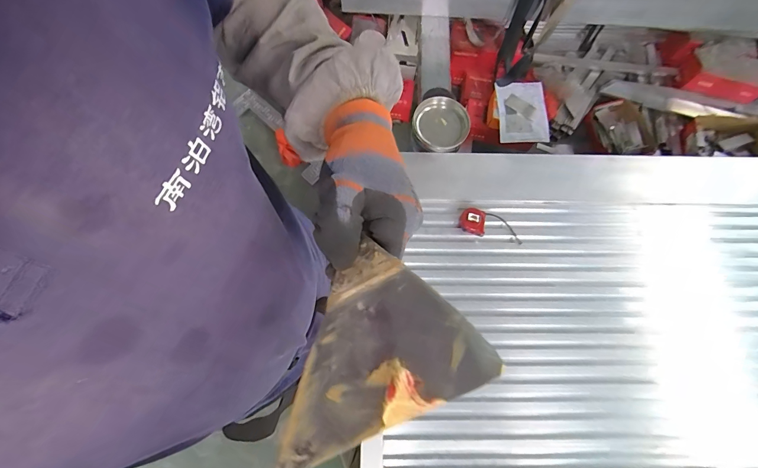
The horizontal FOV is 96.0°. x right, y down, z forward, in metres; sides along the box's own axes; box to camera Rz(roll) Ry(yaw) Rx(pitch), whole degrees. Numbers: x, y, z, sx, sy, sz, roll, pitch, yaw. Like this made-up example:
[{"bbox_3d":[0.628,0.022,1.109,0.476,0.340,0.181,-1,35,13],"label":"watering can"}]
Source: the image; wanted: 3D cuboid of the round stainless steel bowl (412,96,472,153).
[{"bbox_3d":[0.170,-0.301,0.942,0.152,0.042,0.154,0,74,-1],"label":"round stainless steel bowl"}]

